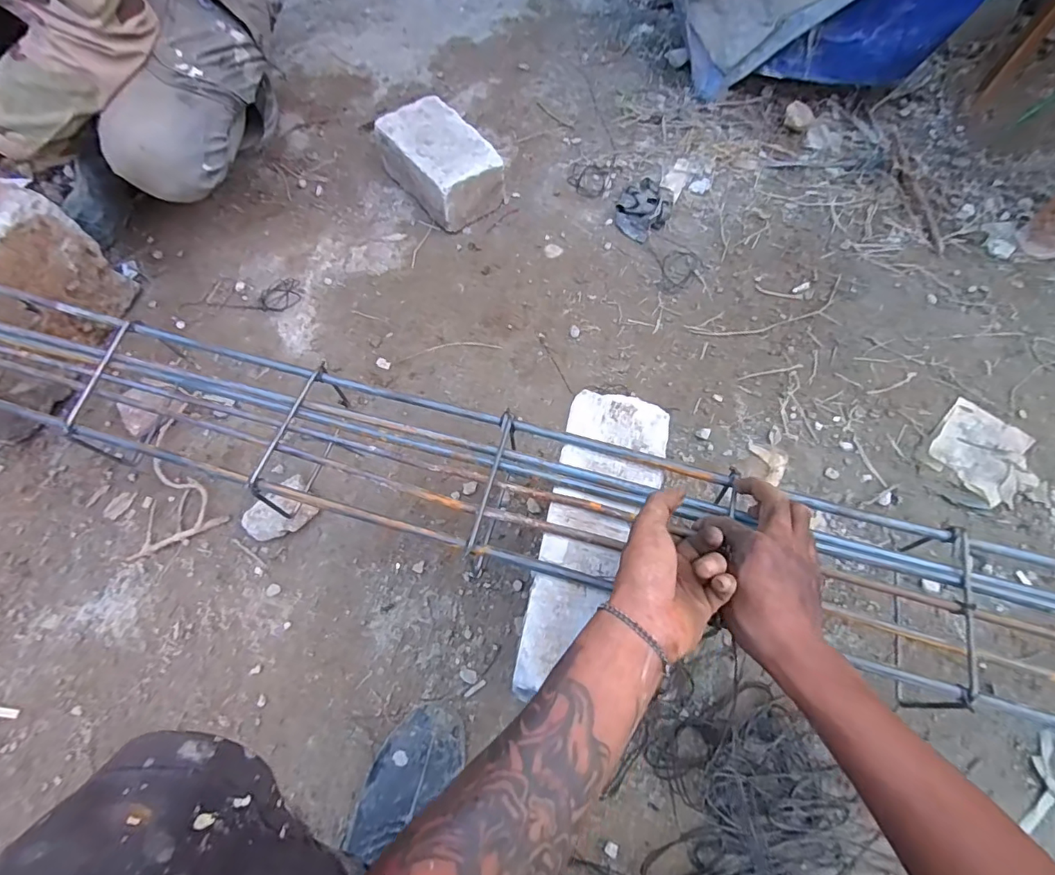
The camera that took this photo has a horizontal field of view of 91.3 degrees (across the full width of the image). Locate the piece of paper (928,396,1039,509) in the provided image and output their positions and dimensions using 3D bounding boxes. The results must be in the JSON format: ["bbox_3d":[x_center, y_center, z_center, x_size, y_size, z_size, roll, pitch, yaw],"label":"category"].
[{"bbox_3d":[0.616,0.022,0.695,0.127,0.010,0.123,-41,70,-15],"label":"piece of paper"}]

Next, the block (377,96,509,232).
[{"bbox_3d":[-0.149,-0.468,0.884,0.129,0.110,0.202,-37,69,-14],"label":"block"}]

